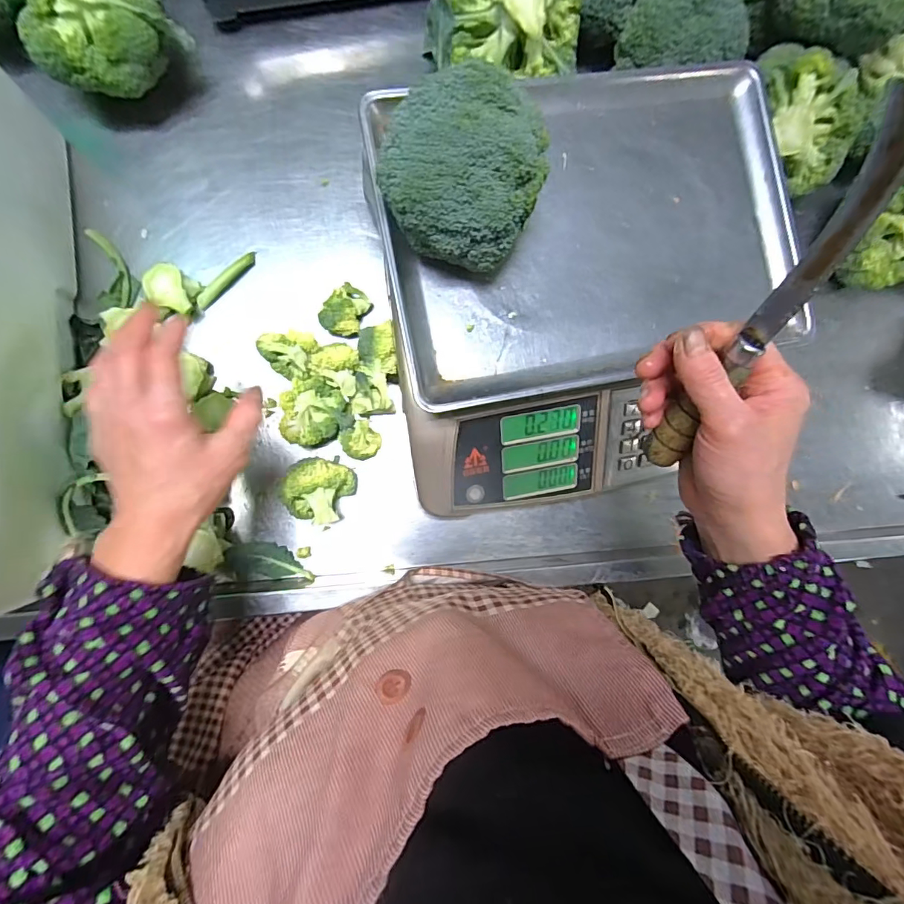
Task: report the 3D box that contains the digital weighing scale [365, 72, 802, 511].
[{"bbox_3d":[0.115,-0.129,0.425,0.343,0.116,0.338,-10,91,-7],"label":"digital weighing scale"}]

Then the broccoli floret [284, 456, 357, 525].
[{"bbox_3d":[-0.121,0.035,0.433,0.060,0.040,0.057,0,90,-7],"label":"broccoli floret"}]

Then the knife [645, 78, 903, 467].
[{"bbox_3d":[0.159,-0.065,0.245,0.021,0.202,0.016,13,44,-7],"label":"knife"}]

